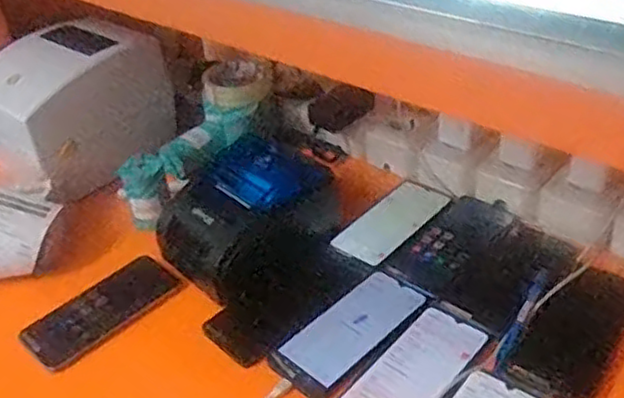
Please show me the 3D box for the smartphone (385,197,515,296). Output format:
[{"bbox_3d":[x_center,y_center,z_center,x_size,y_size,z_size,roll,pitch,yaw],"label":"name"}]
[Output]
[{"bbox_3d":[0.155,0.046,0.765,0.144,0.005,0.071,-38,53,-25],"label":"smartphone"}]

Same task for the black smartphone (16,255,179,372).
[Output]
[{"bbox_3d":[-0.225,0.117,0.741,0.158,0.012,0.072,-34,57,-25],"label":"black smartphone"}]

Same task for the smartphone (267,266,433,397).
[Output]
[{"bbox_3d":[0.042,0.127,0.683,0.167,0.012,0.081,-32,44,-29],"label":"smartphone"}]

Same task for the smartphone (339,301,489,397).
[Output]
[{"bbox_3d":[0.089,0.156,0.626,0.070,0.010,0.161,27,48,36],"label":"smartphone"}]

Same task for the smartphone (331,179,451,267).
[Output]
[{"bbox_3d":[0.094,0.024,0.803,0.070,0.007,0.151,27,48,36],"label":"smartphone"}]

